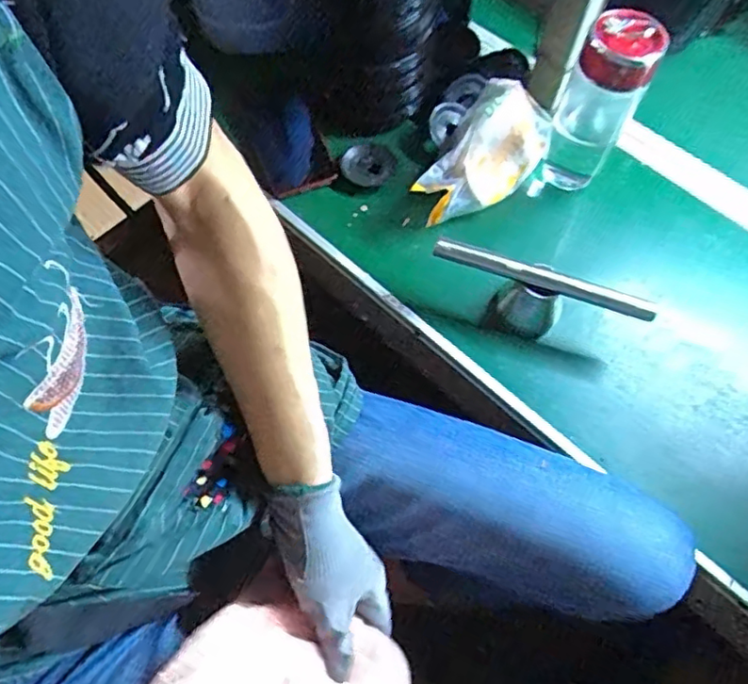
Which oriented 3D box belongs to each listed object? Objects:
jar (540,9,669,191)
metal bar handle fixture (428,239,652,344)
[{"bbox_3d":[0.223,-0.235,0.599,0.067,0.172,0.061,0,64,0],"label":"jar"},{"bbox_3d":[0.151,-0.038,0.561,0.203,0.074,0.046,15,65,7],"label":"metal bar handle fixture"}]

